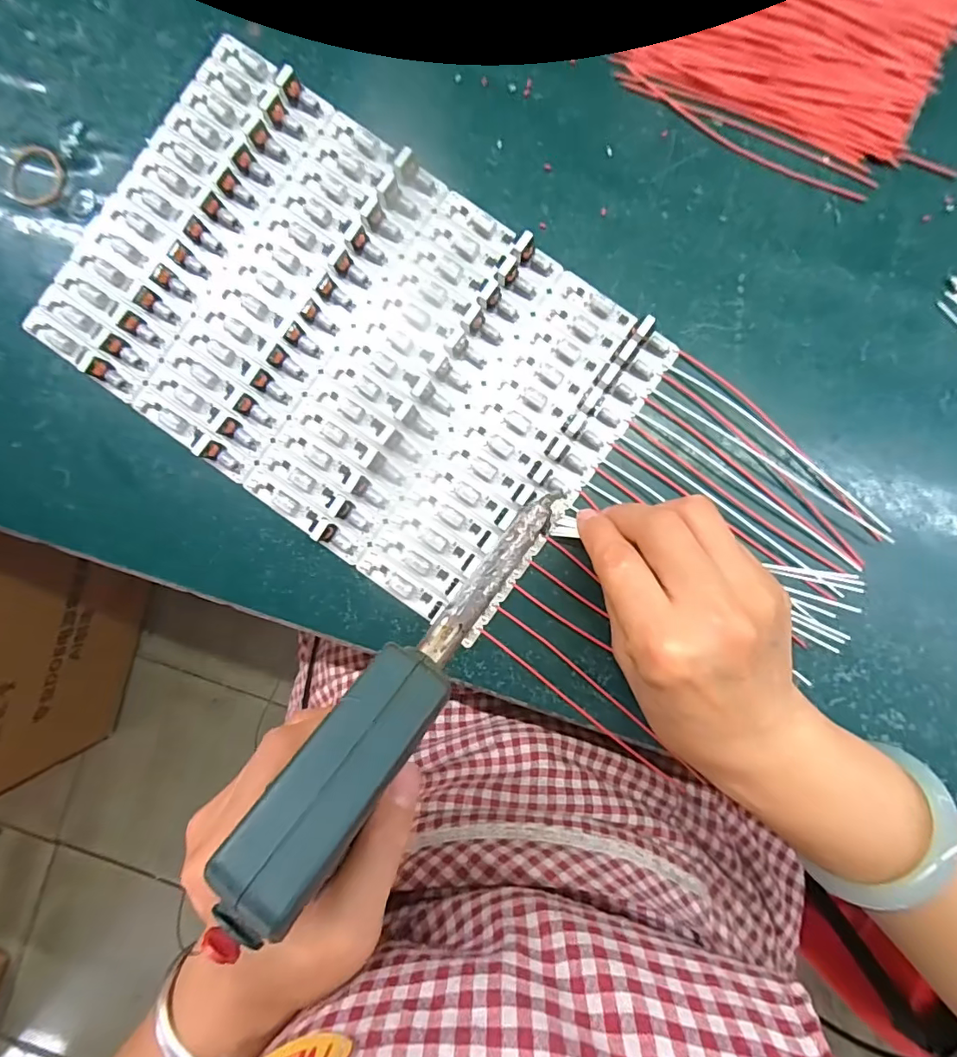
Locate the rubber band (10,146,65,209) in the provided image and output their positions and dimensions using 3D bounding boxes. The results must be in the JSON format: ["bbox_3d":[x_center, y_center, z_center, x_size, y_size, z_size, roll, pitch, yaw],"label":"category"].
[{"bbox_3d":[-0.238,-0.189,0.279,0.026,0.005,0.032,32,93,-7],"label":"rubber band"}]

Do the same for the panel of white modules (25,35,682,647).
[{"bbox_3d":[-0.066,-0.100,0.270,0.288,0.013,0.187,36,91,2],"label":"panel of white modules"}]

